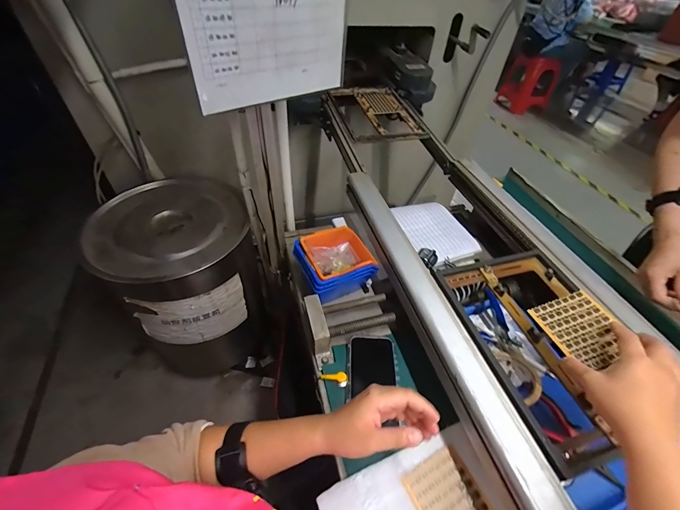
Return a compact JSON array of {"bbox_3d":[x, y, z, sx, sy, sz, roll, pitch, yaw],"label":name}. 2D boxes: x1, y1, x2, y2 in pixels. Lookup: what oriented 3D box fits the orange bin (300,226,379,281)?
[{"bbox_3d":[0.000,0.005,0.602,0.134,0.058,0.121,-17,50,-20],"label":"orange bin"}]

